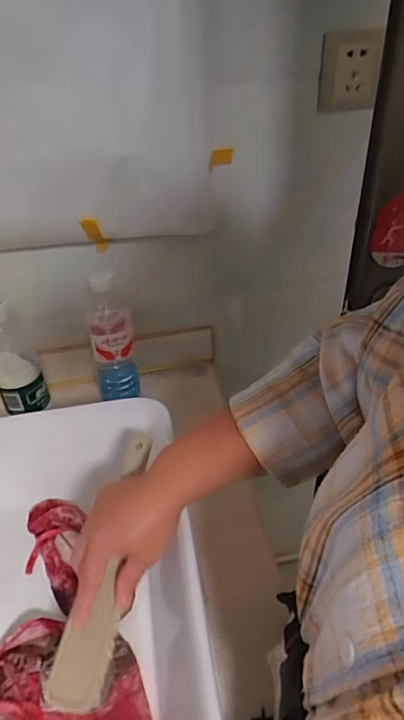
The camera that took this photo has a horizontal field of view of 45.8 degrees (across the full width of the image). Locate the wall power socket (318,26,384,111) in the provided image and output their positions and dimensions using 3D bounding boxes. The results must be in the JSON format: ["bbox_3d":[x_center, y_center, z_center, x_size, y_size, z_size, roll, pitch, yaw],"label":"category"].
[{"bbox_3d":[0.189,-0.369,0.610,0.075,0.086,0.015,-11,39,-10],"label":"wall power socket"}]

